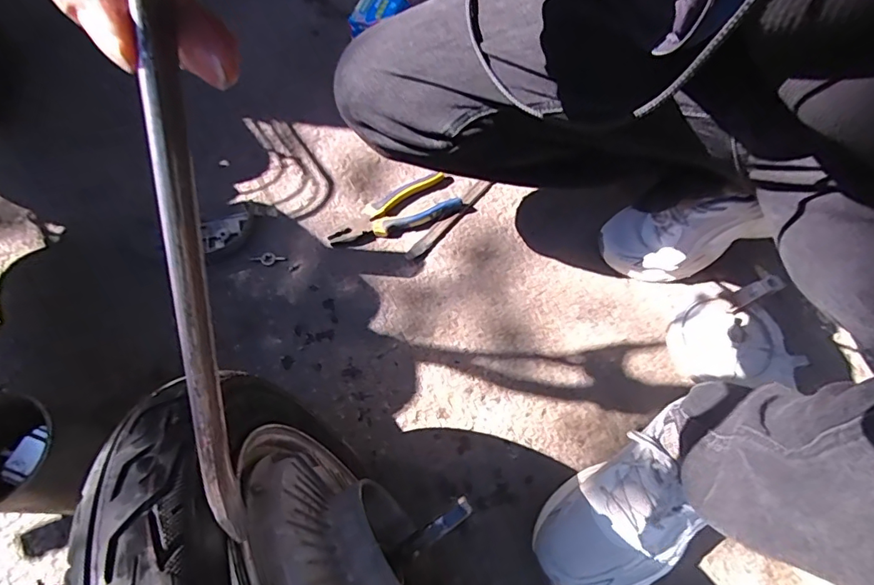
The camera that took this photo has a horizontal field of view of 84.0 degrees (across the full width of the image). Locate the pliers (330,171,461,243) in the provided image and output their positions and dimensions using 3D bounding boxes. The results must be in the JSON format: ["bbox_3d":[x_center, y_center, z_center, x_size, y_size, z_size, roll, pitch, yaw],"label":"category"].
[{"bbox_3d":[-0.062,-0.112,0.688,0.185,0.023,0.070,-25,67,-12],"label":"pliers"}]

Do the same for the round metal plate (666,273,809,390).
[{"bbox_3d":[0.353,0.049,0.594,0.143,0.054,0.136,0,64,0],"label":"round metal plate"}]

